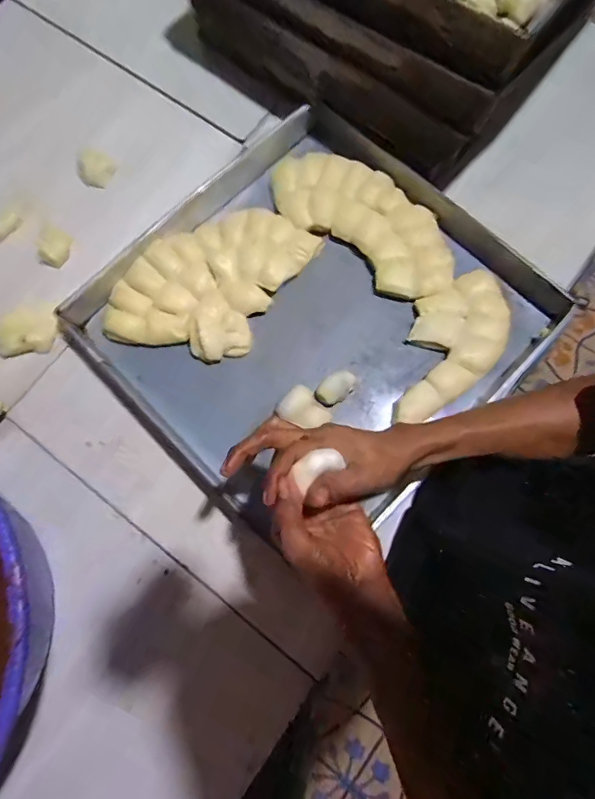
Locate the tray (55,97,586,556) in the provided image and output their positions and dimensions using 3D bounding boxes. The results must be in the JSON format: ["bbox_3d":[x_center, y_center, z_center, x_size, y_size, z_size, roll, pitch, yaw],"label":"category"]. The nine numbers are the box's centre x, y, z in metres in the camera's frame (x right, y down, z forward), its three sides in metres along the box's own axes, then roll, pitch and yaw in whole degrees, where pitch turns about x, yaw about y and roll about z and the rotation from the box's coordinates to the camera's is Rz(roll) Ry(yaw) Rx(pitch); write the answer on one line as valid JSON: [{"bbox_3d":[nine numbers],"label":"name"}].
[{"bbox_3d":[0.012,-0.107,0.566,0.484,0.049,0.466,39,81,8],"label":"tray"}]

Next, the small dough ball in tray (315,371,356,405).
[{"bbox_3d":[0.046,-0.014,0.538,0.049,0.015,0.032,-43,78,-7],"label":"small dough ball in tray"}]

